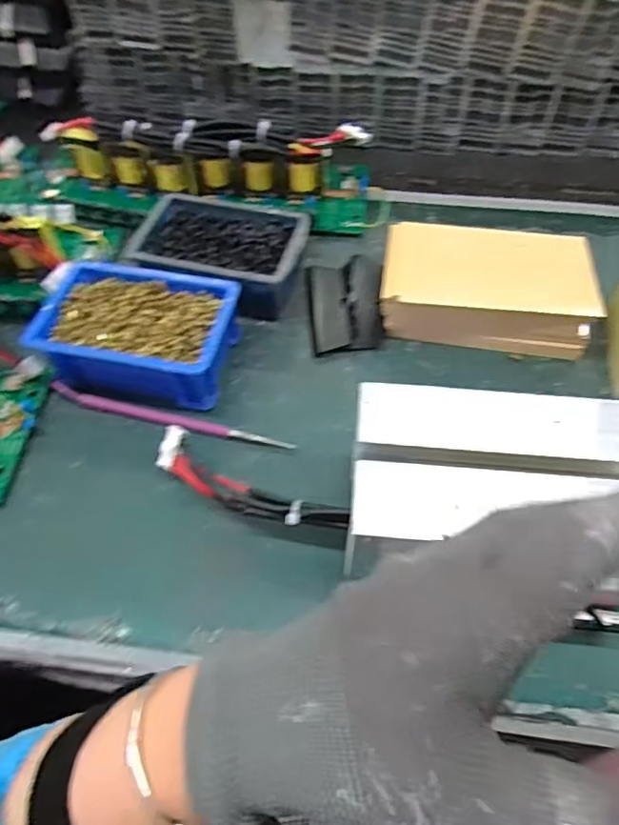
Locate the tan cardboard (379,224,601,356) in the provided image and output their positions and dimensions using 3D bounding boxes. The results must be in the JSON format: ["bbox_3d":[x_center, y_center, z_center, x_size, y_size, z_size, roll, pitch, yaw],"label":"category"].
[{"bbox_3d":[0.151,-0.109,0.483,0.171,0.049,0.107,9,57,6],"label":"tan cardboard"}]

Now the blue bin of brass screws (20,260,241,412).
[{"bbox_3d":[-0.136,-0.060,0.451,0.147,0.051,0.110,13,58,9],"label":"blue bin of brass screws"}]

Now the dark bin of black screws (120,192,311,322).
[{"bbox_3d":[-0.080,-0.142,0.508,0.147,0.049,0.103,14,58,10],"label":"dark bin of black screws"}]

